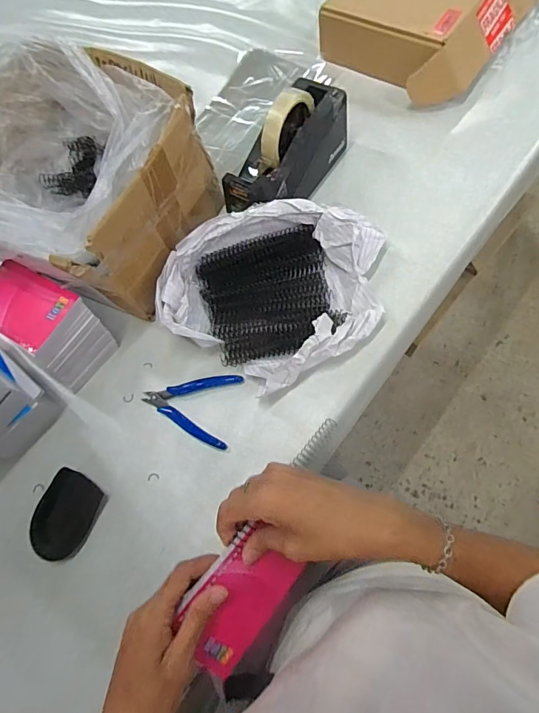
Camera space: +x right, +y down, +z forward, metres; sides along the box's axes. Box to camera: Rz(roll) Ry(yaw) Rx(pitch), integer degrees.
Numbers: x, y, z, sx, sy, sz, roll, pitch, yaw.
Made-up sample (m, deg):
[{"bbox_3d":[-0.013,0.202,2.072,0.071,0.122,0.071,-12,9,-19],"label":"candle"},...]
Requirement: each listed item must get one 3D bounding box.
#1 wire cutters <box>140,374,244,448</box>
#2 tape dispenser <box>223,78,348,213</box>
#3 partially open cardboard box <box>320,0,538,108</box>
[{"bbox_3d":[-0.095,0.056,0.509,0.112,0.017,0.084,10,70,14],"label":"wire cutters"},{"bbox_3d":[0.020,-0.265,0.551,0.070,0.100,0.204,29,76,20],"label":"tape dispenser"},{"bbox_3d":[0.244,-0.533,0.659,0.245,0.075,0.314,33,77,20],"label":"partially open cardboard box"}]

